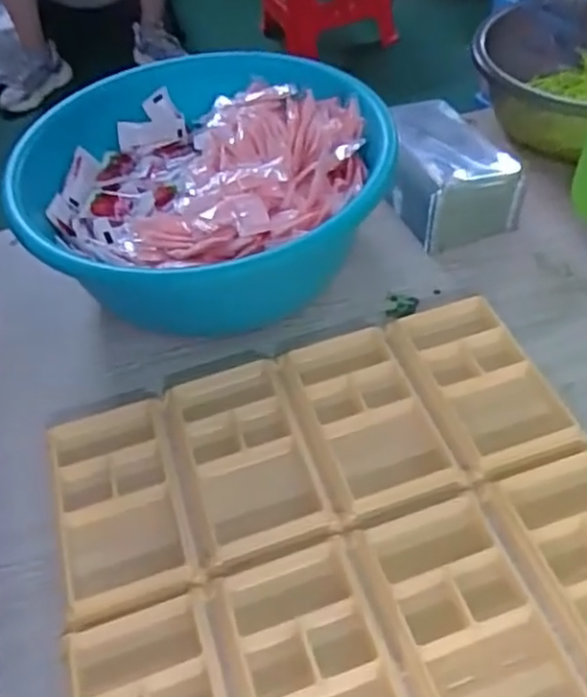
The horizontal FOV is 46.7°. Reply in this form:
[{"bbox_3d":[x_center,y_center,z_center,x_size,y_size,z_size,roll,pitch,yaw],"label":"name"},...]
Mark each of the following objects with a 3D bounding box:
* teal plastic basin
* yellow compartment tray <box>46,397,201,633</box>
[{"bbox_3d":[-0.062,-0.117,0.542,0.258,0.117,0.269,-3,48,4],"label":"teal plastic basin"},{"bbox_3d":[-0.108,0.094,0.420,0.075,0.013,0.137,-17,48,-9],"label":"yellow compartment tray"}]

